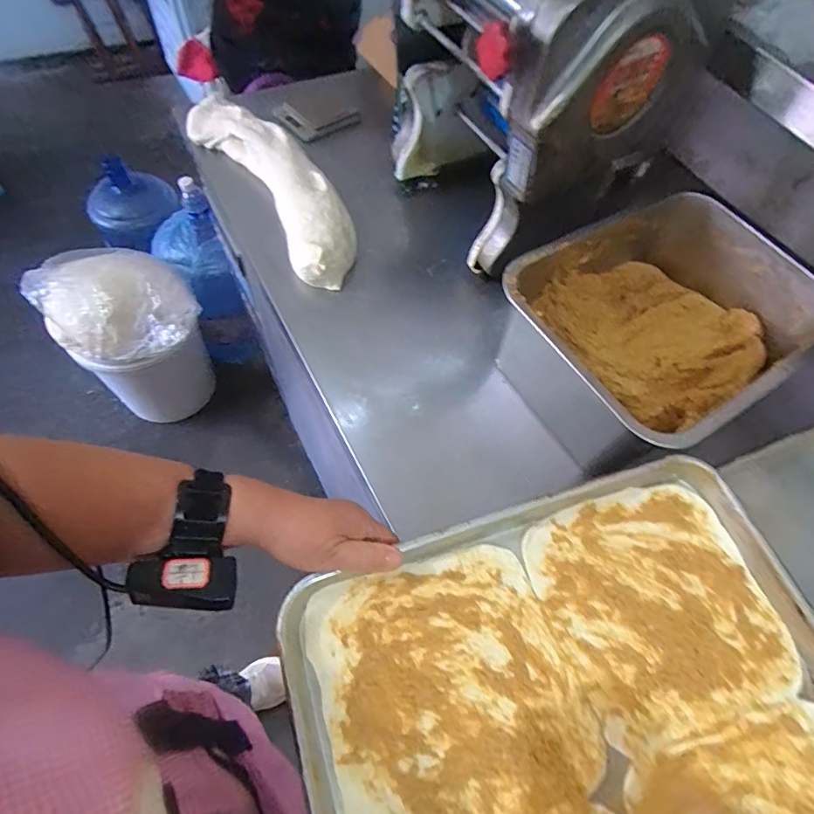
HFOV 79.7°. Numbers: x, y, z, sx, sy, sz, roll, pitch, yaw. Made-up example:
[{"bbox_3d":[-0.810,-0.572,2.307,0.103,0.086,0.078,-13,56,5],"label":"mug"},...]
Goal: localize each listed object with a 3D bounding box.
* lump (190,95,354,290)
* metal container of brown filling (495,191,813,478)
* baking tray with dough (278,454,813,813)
[{"bbox_3d":[-0.214,-0.364,0.768,0.119,0.054,0.452,-29,67,-20],"label":"lump"},{"bbox_3d":[0.303,-0.089,0.613,0.331,0.167,0.252,-29,67,-20],"label":"metal container of brown filling"},{"bbox_3d":[0.179,0.345,0.291,0.395,0.032,0.595,-15,63,-12],"label":"baking tray with dough"}]

